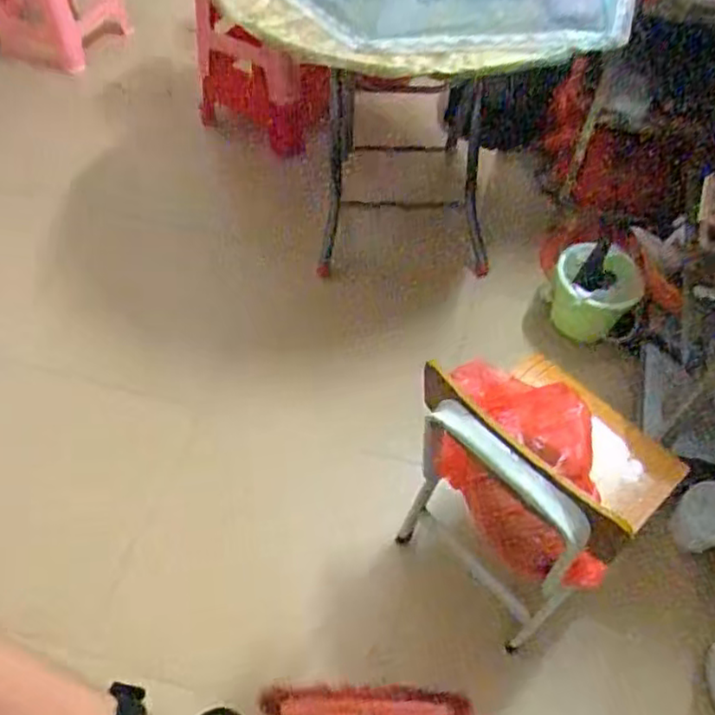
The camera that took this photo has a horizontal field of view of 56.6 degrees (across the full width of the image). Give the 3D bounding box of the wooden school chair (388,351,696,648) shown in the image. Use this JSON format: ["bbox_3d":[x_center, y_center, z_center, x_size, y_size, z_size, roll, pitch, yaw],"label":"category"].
[{"bbox_3d":[0.327,0.211,1.190,0.427,0.637,0.338,-35,62,-23],"label":"wooden school chair"}]

